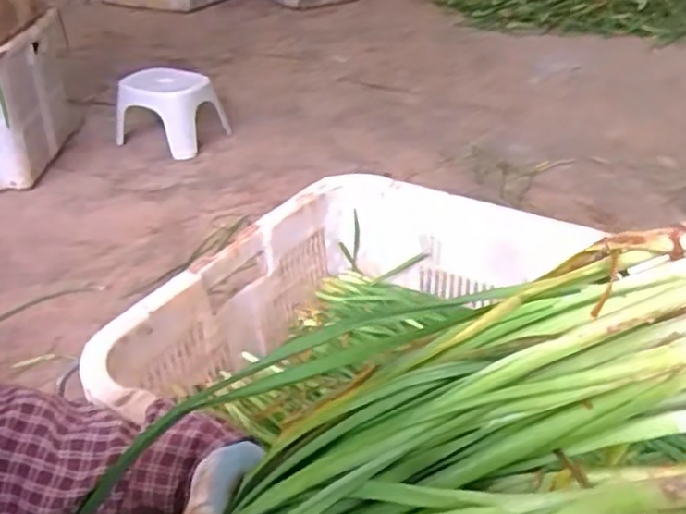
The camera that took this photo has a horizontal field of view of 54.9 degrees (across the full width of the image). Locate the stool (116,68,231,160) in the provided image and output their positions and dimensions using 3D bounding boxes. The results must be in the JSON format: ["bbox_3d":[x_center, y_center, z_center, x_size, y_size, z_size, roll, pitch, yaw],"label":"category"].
[{"bbox_3d":[-0.499,-0.415,1.872,0.262,0.179,0.220,16,37,25],"label":"stool"}]

